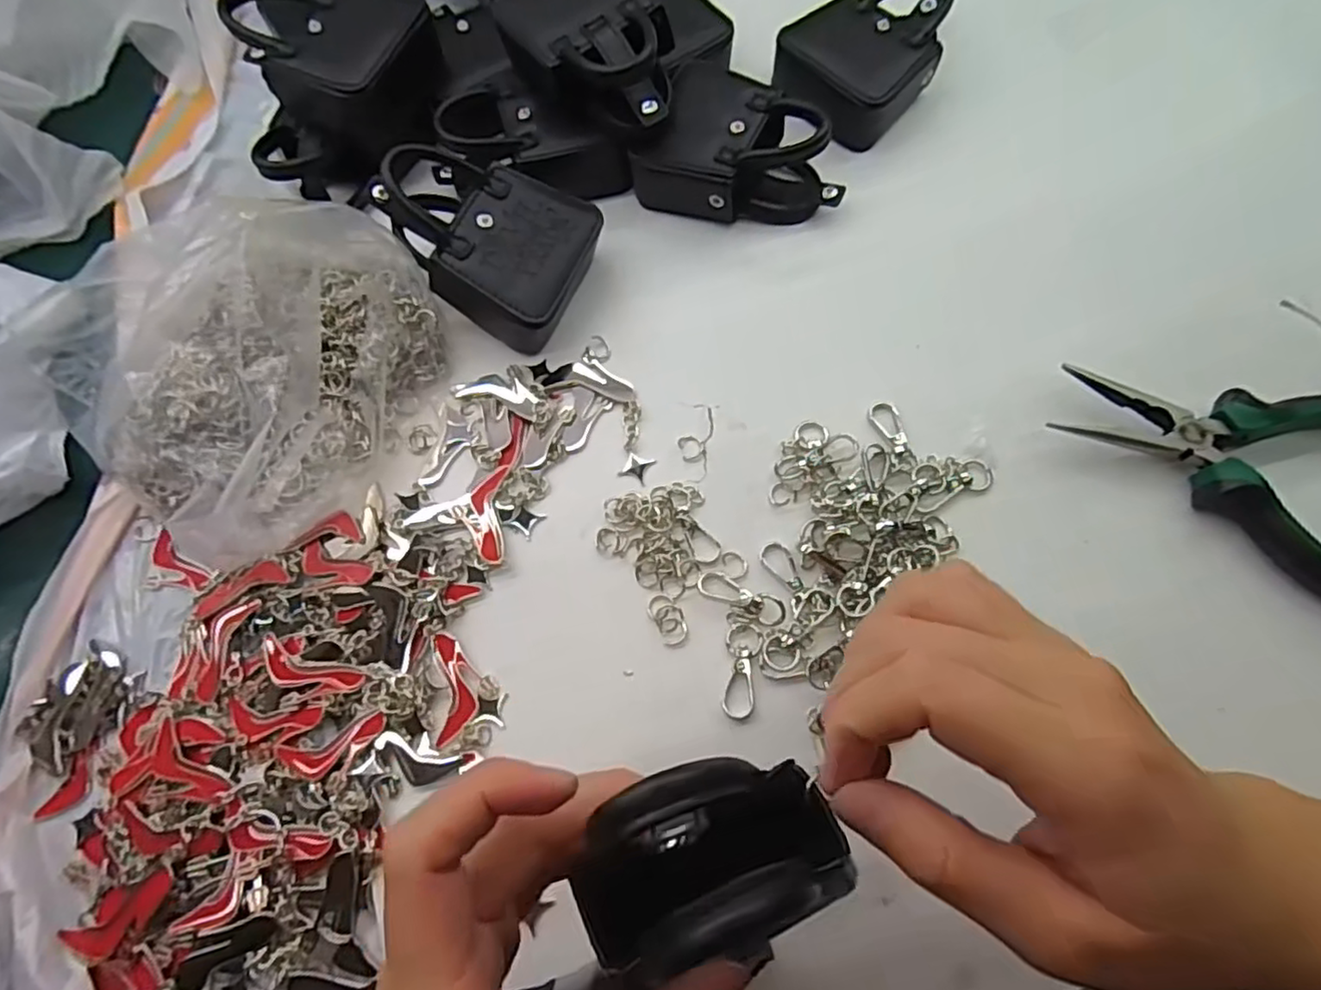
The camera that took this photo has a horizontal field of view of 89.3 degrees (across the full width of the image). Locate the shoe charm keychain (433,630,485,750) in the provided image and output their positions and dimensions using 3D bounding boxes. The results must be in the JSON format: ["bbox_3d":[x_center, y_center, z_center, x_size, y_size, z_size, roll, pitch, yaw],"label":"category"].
[{"bbox_3d":[-0.088,0.082,0.287,0.018,0.004,0.046,-9,70,1],"label":"shoe charm keychain"}]

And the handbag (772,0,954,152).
[{"bbox_3d":[0.119,-0.250,0.382,0.117,0.036,0.076,-42,72,-10],"label":"handbag"}]

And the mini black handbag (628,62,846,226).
[{"bbox_3d":[0.040,-0.185,0.358,0.095,0.041,0.075,25,74,13],"label":"mini black handbag"}]

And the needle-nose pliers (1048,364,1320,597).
[{"bbox_3d":[0.250,-0.014,0.288,0.146,0.031,0.089,23,74,10],"label":"needle-nose pliers"}]

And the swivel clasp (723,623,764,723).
[{"bbox_3d":[0.034,0.074,0.283,0.016,0.004,0.039,5,71,6],"label":"swivel clasp"}]

